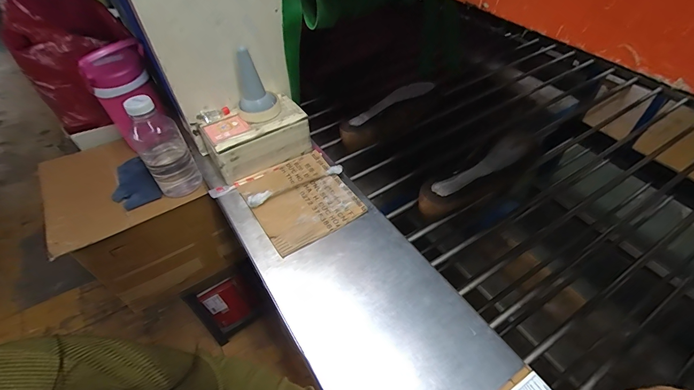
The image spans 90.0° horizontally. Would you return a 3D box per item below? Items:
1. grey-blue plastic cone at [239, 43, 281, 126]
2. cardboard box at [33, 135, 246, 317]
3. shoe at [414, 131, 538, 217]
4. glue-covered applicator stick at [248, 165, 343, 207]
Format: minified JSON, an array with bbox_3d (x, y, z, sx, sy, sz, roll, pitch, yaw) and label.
[{"bbox_3d":[-0.176,-0.205,0.649,0.080,0.118,0.065,-13,46,-7],"label":"grey-blue plastic cone"},{"bbox_3d":[-0.509,0.055,0.915,0.323,0.309,0.333,-26,49,-18],"label":"cardboard box"},{"bbox_3d":[0.258,-0.043,0.682,0.279,0.082,0.080,-28,50,-21],"label":"shoe"},{"bbox_3d":[-0.095,-0.020,0.654,0.188,0.020,0.018,-24,49,-17],"label":"glue-covered applicator stick"}]

